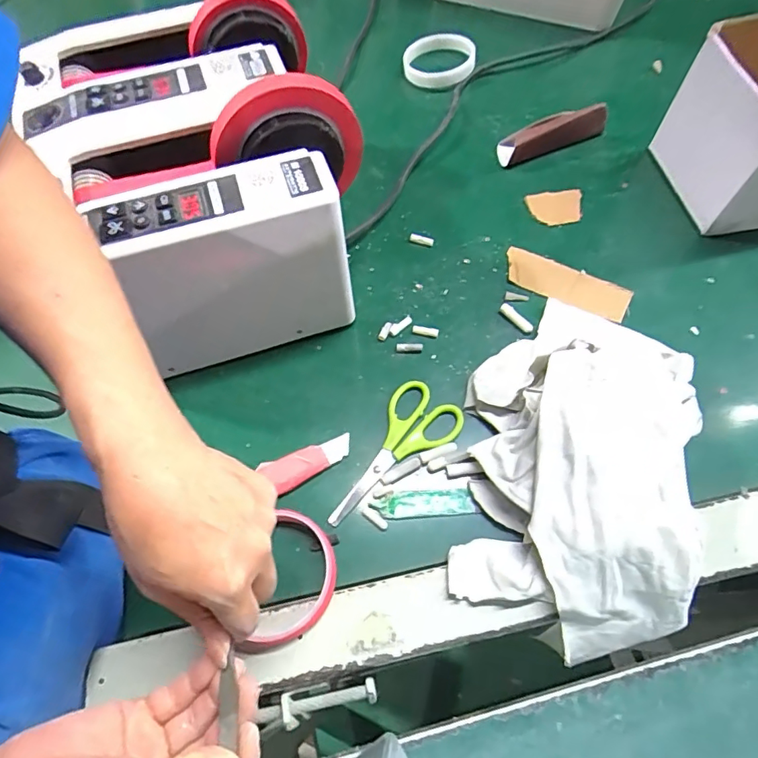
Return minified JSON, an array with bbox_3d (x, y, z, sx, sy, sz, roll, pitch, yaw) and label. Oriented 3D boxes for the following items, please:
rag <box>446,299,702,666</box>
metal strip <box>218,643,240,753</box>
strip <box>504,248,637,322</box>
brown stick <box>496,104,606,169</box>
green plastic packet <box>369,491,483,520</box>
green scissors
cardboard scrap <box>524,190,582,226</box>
[{"bbox_3d":[0.142,0.047,0.364,0.157,0.070,0.260,9,65,6],"label":"rag"},{"bbox_3d":[-0.071,0.187,0.239,0.009,0.005,0.097,-4,73,0],"label":"metal strip"},{"bbox_3d":[0.167,-0.086,0.461,0.114,0.012,0.045,30,69,16],"label":"strip"},{"bbox_3d":[0.178,-0.253,0.524,0.110,0.028,0.030,-19,65,-7],"label":"brown stick"},{"bbox_3d":[0.034,0.093,0.379,0.074,0.004,0.019,-4,64,0],"label":"green plastic packet"},{"bbox_3d":[0.008,0.060,0.395,0.058,0.007,0.129,36,70,18],"label":"green scissors"},{"bbox_3d":[0.173,-0.172,0.504,0.053,0.004,0.040,4,64,4],"label":"cardboard scrap"}]

